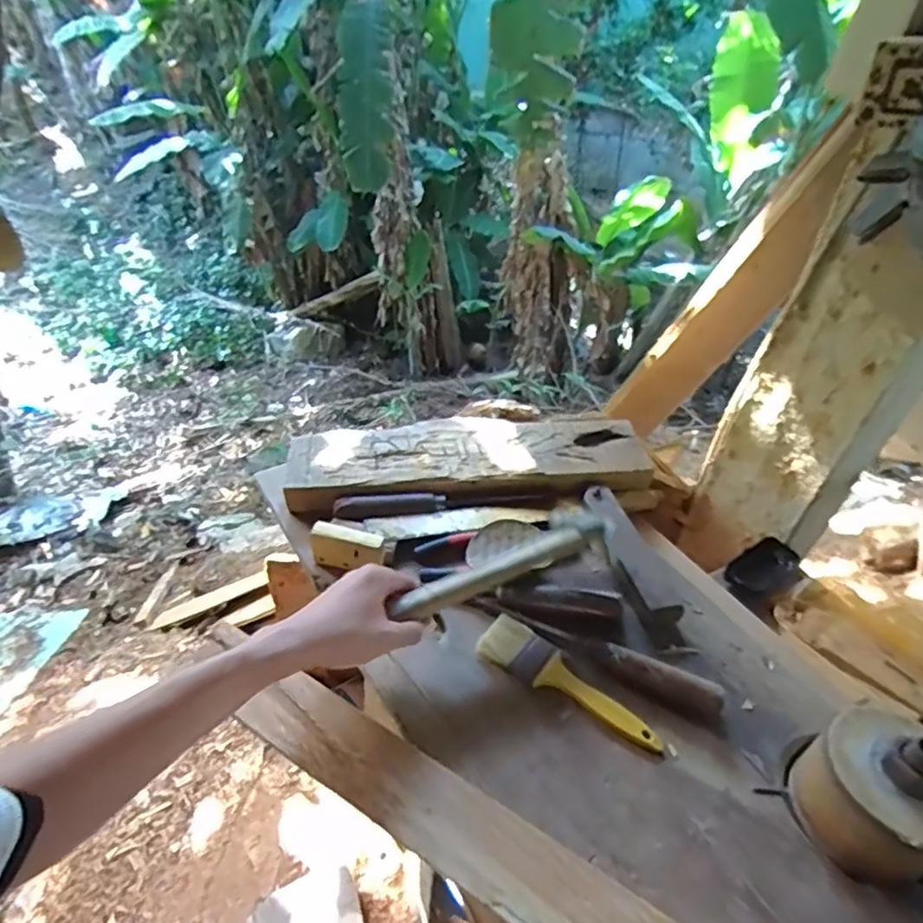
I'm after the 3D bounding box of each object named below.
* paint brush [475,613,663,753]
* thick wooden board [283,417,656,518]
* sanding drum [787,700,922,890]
[{"bbox_3d":[0.097,0.205,0.544,0.177,0.013,0.051,28,46,25],"label":"paint brush"},{"bbox_3d":[0.011,-0.006,0.756,0.447,0.030,0.152,-5,42,-10],"label":"thick wooden board"},{"bbox_3d":[0.314,0.247,0.441,0.096,0.091,0.102,-16,45,-22],"label":"sanding drum"}]

